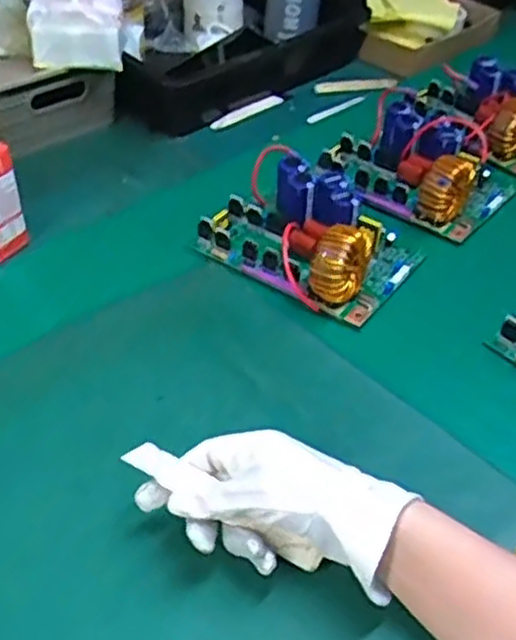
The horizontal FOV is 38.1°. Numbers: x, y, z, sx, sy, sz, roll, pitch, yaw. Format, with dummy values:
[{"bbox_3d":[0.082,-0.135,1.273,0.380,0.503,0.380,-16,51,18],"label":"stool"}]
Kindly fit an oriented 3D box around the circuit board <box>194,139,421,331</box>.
[{"bbox_3d":[0.047,-0.085,0.709,0.193,0.064,0.124,29,48,26],"label":"circuit board"}]

